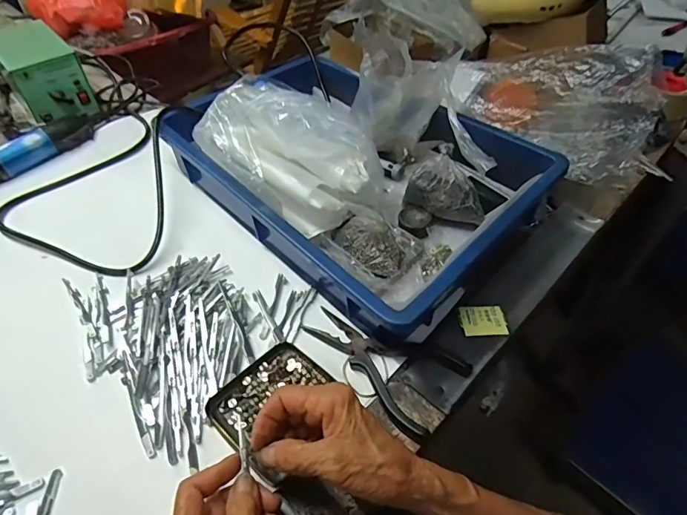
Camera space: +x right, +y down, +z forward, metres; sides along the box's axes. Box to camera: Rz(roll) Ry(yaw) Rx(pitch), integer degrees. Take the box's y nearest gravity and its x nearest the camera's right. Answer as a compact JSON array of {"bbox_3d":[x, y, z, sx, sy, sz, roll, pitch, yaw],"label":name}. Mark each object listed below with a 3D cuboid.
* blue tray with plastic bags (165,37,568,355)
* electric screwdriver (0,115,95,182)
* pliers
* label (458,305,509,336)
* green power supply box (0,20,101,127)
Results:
[{"bbox_3d":[0.019,-0.112,0.522,0.279,0.131,0.374,-33,55,-28],"label":"blue tray with plastic bags"},{"bbox_3d":[-0.438,-0.130,0.597,0.030,0.031,0.231,33,55,27],"label":"electric screwdriver"},{"bbox_3d":[0.034,0.090,0.422,0.149,0.012,0.081,34,55,27],"label":"pliers"},{"bbox_3d":[0.138,0.061,0.451,0.042,0.004,0.034,-1,47,-2],"label":"label"},{"bbox_3d":[-0.450,-0.278,0.683,0.097,0.102,0.145,-29,53,-25],"label":"green power supply box"}]

